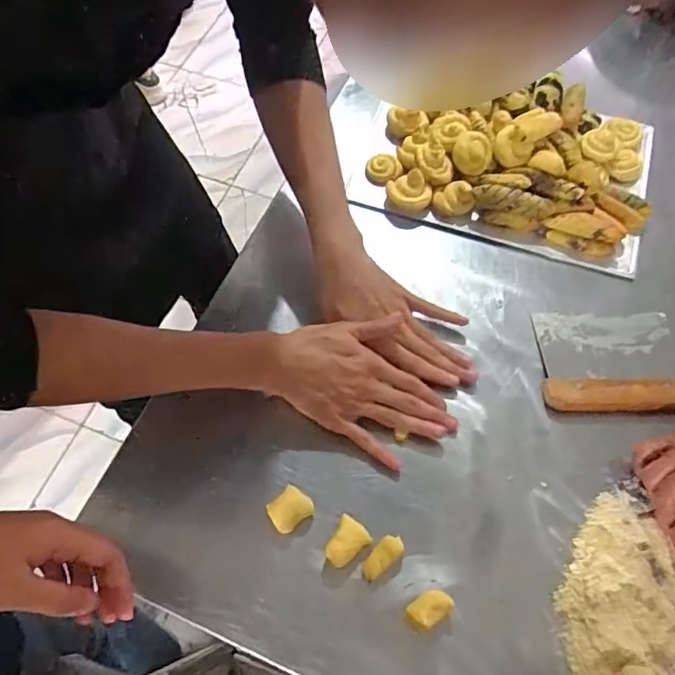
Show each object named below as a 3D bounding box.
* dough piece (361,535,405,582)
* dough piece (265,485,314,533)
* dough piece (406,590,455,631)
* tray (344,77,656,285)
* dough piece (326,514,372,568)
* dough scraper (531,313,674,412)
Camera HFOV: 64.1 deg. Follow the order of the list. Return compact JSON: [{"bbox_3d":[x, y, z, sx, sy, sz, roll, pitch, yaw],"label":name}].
[{"bbox_3d":[0.039,0.193,0.471,0.019,0.014,0.044,42,70,19],"label":"dough piece"},{"bbox_3d":[-0.042,0.155,0.484,0.037,0.027,0.029,-33,67,-15],"label":"dough piece"},{"bbox_3d":[0.077,0.227,0.452,0.037,0.019,0.023,-29,66,-14],"label":"dough piece"},{"bbox_3d":[0.196,-0.224,0.656,0.366,0.068,0.218,15,64,8],"label":"tray"},{"bbox_3d":[0.006,0.179,0.473,0.040,0.018,0.031,-39,69,-17],"label":"dough piece"},{"bbox_3d":[0.282,0.021,0.554,0.144,0.020,0.111,0,63,0],"label":"dough scraper"}]

